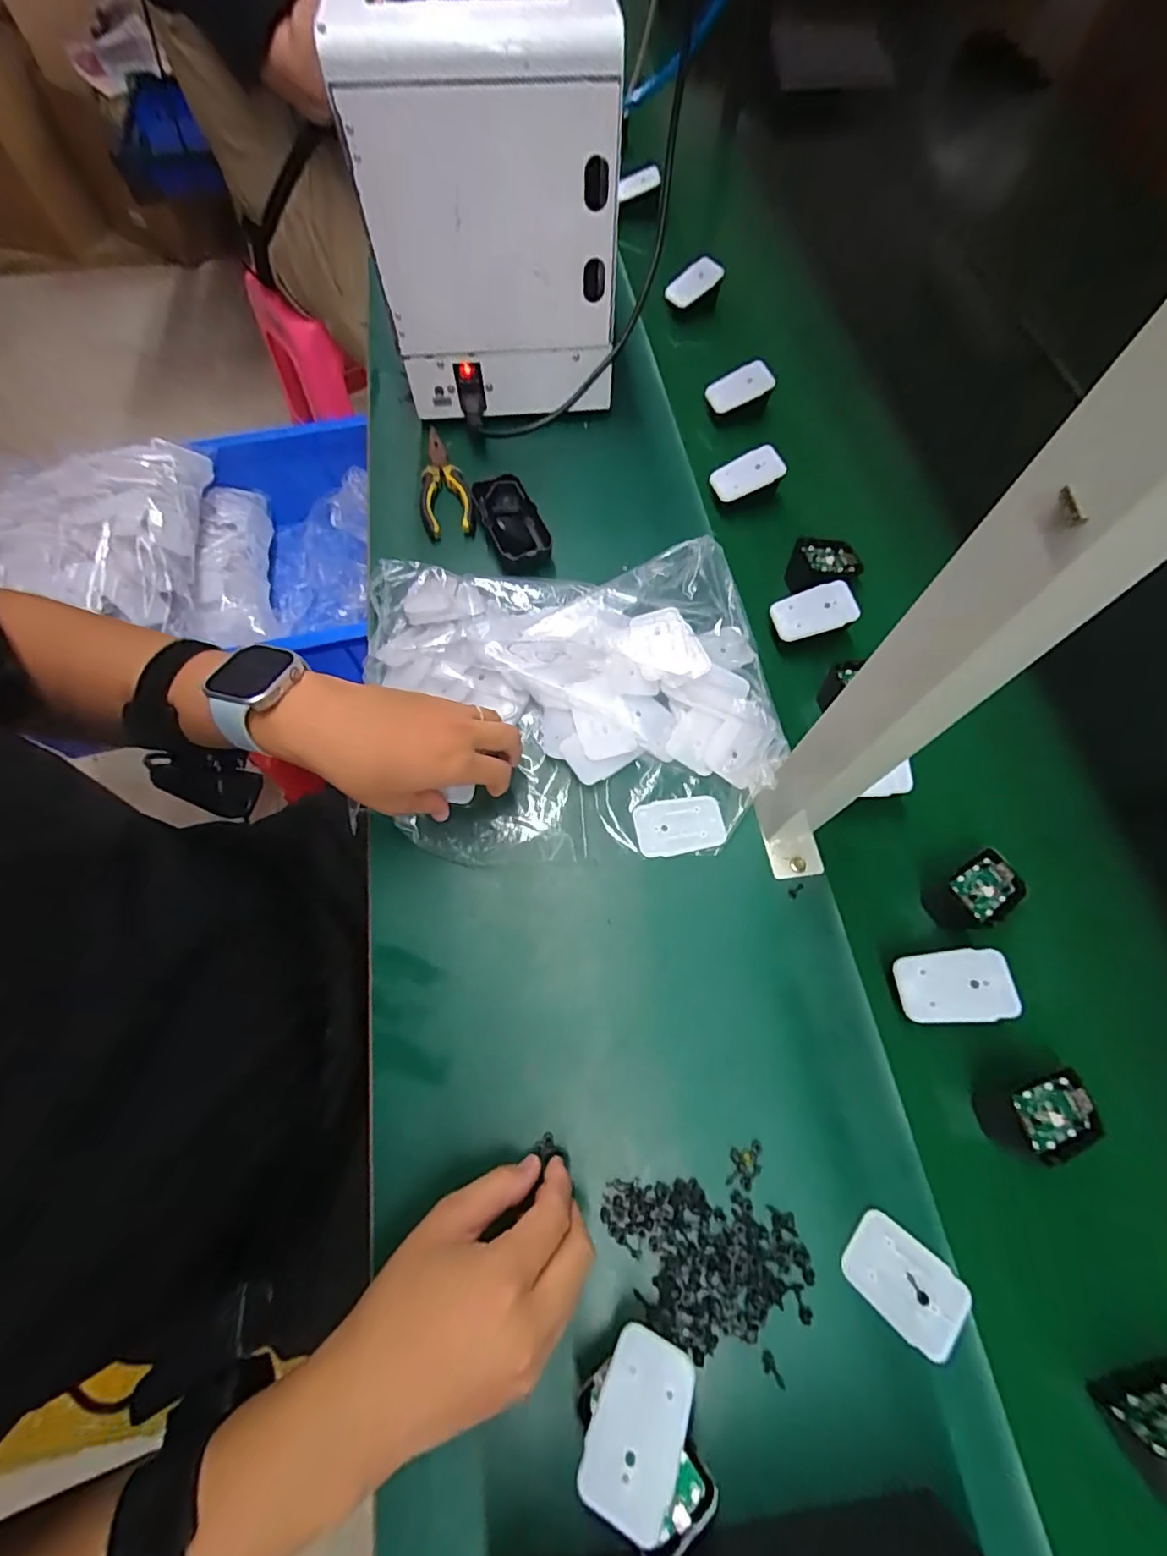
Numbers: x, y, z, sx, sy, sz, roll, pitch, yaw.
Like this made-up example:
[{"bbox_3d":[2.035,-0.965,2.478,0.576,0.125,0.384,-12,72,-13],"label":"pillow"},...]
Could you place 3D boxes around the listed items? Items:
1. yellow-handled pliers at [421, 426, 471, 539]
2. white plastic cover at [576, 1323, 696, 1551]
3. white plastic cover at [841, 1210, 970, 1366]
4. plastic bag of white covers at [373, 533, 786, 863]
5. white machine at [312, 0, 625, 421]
[{"bbox_3d":[-0.146,-0.307,0.576,0.050,0.018,0.143,-12,68,-5],"label":"yellow-handled pliers"},{"bbox_3d":[0.028,0.328,0.282,0.044,0.004,0.069,16,54,17],"label":"white plastic cover"},{"bbox_3d":[0.188,0.296,0.327,0.067,0.004,0.044,40,73,15],"label":"white plastic cover"},{"bbox_3d":[-0.016,-0.070,0.464,0.332,0.043,0.268,-1,69,0],"label":"plastic bag of white covers"},{"bbox_3d":[-0.078,-0.520,0.518,0.212,0.254,0.164,0,68,-1],"label":"white machine"}]

